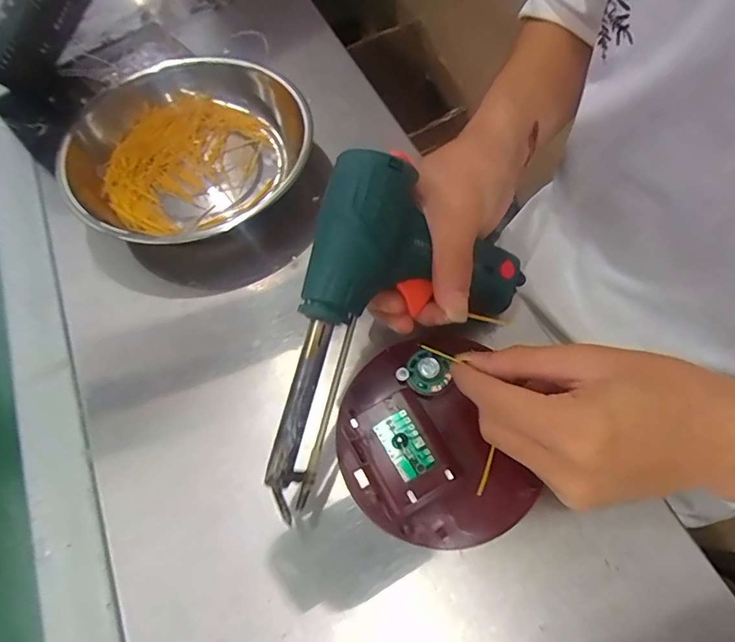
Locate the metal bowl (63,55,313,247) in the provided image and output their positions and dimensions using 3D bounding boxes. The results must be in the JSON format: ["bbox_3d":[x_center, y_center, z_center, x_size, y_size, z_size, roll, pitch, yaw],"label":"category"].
[{"bbox_3d":[-0.141,-0.133,0.386,0.181,0.064,0.171,-1,63,2],"label":"metal bowl"}]

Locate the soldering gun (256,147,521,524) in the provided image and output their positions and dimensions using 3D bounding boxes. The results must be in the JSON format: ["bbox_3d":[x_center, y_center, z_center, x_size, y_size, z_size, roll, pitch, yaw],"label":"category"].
[{"bbox_3d":[0.009,0.016,0.277,0.032,0.137,0.179,23,86,48],"label":"soldering gun"}]

